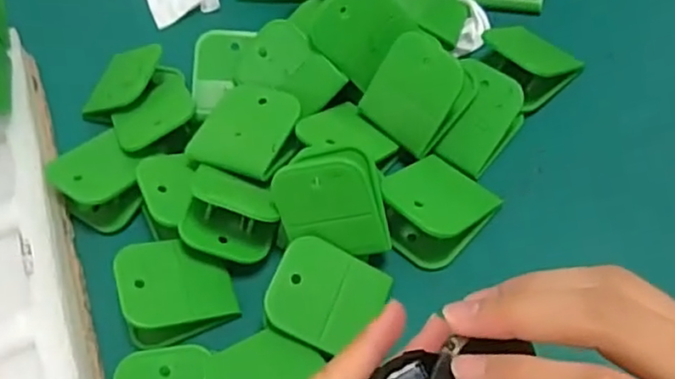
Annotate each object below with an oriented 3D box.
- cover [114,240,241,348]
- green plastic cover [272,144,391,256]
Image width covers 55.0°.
[{"bbox_3d":[-0.079,0.050,0.323,0.051,0.032,0.044,-14,58,0],"label":"cover"},{"bbox_3d":[-0.003,0.005,0.315,0.049,0.051,0.025,-7,24,13],"label":"green plastic cover"}]

